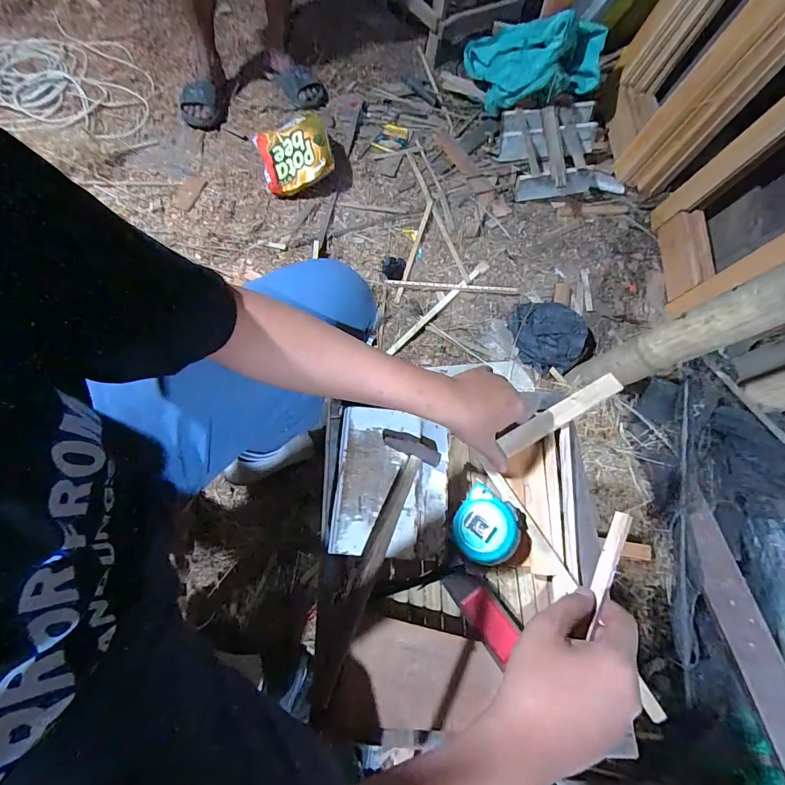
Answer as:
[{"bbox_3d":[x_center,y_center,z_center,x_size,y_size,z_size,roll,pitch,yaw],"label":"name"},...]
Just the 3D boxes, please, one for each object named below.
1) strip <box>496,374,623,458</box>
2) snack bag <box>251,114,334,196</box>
[{"bbox_3d":[0.221,0.030,0.534,0.177,0.013,0.028,-30,71,-3],"label":"strip"},{"bbox_3d":[-0.286,-0.684,1.144,0.217,0.050,0.205,-12,94,15],"label":"snack bag"}]

